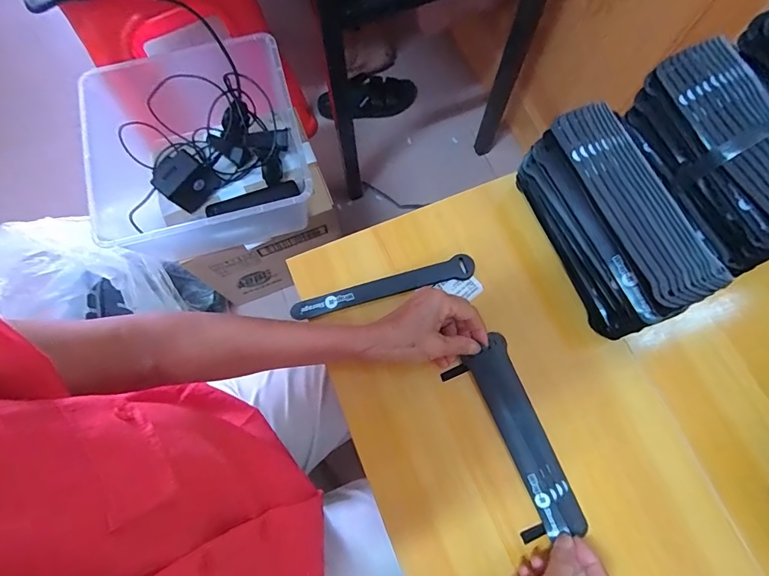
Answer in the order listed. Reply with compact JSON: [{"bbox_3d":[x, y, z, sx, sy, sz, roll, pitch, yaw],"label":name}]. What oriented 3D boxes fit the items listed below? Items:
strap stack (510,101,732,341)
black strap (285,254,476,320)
[{"bbox_3d":[0.219,-0.061,0.414,0.083,0.103,0.199,-24,74,-5],"label":"strap stack"},{"bbox_3d":[0.000,-0.001,0.444,0.198,0.014,0.025,-15,74,-3],"label":"black strap"}]

